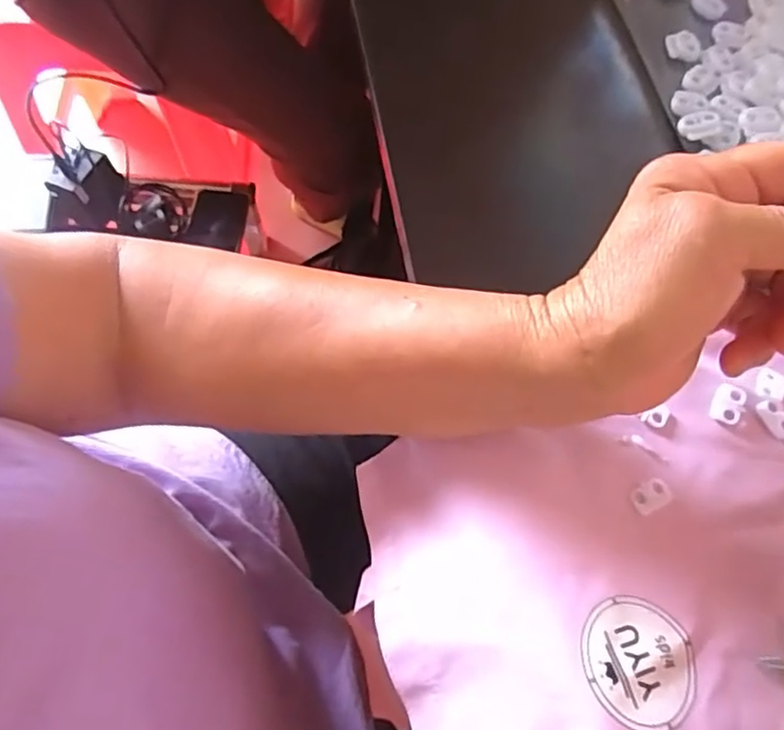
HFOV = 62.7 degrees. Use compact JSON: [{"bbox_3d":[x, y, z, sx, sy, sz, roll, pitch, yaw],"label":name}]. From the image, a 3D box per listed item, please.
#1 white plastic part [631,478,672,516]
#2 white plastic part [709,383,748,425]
[{"bbox_3d":[0.114,0.057,0.280,0.019,0.004,0.012,-23,69,-12],"label":"white plastic part"},{"bbox_3d":[0.157,0.018,0.299,0.014,0.004,0.018,24,67,7],"label":"white plastic part"}]

